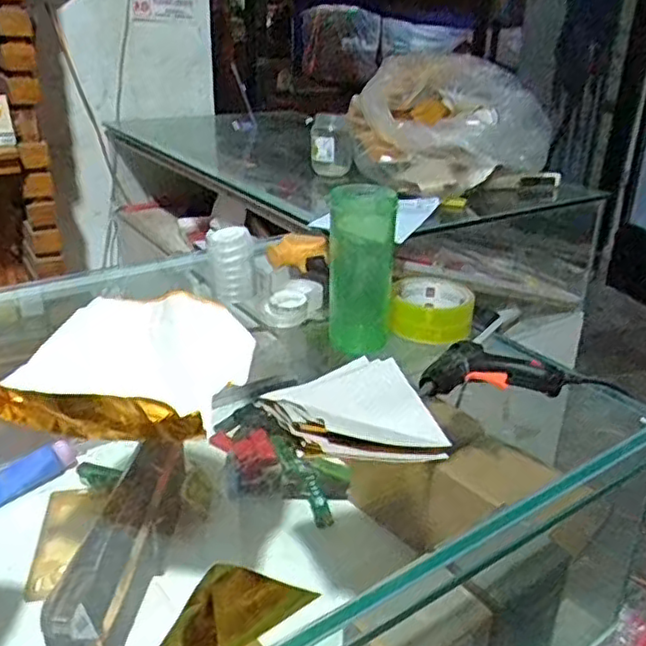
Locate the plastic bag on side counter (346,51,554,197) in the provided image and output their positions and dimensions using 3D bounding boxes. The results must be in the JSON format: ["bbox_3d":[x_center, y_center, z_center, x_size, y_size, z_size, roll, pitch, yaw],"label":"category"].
[{"bbox_3d":[0.237,-0.375,1.268,0.335,0.191,0.314,-1,26,-8],"label":"plastic bag on side counter"}]

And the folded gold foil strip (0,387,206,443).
[{"bbox_3d":[-0.193,0.064,0.503,0.213,0.048,0.026,10,27,15],"label":"folded gold foil strip"}]

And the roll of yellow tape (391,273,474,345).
[{"bbox_3d":[0.117,-0.014,0.720,0.084,0.040,0.084,7,26,9],"label":"roll of yellow tape"}]

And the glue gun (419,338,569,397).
[{"bbox_3d":[0.147,0.039,0.604,0.127,0.027,0.069,0,26,-4],"label":"glue gun"}]

